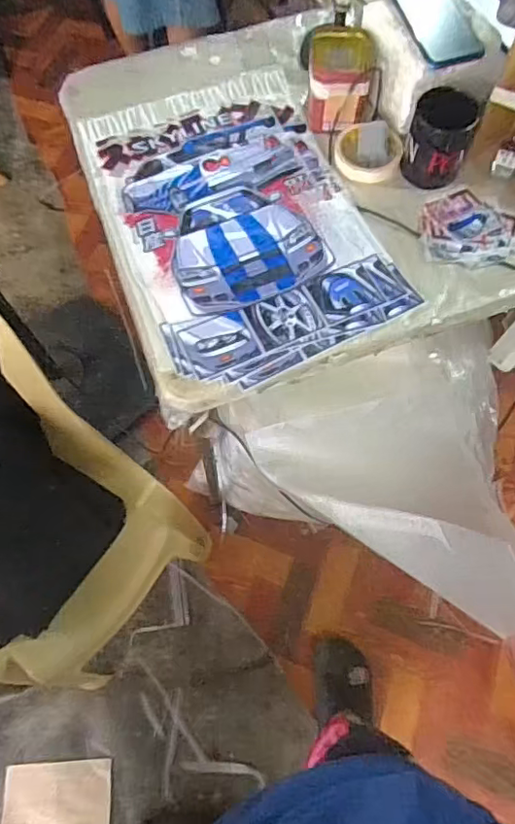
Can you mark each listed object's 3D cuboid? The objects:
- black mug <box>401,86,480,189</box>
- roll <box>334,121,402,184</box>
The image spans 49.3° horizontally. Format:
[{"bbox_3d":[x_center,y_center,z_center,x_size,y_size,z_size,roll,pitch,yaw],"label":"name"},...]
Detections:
[{"bbox_3d":[0.250,-0.378,0.775,0.083,0.089,0.088,0,68,0],"label":"black mug"},{"bbox_3d":[0.162,-0.378,0.812,0.095,0.032,0.087,0,68,0],"label":"roll"}]

